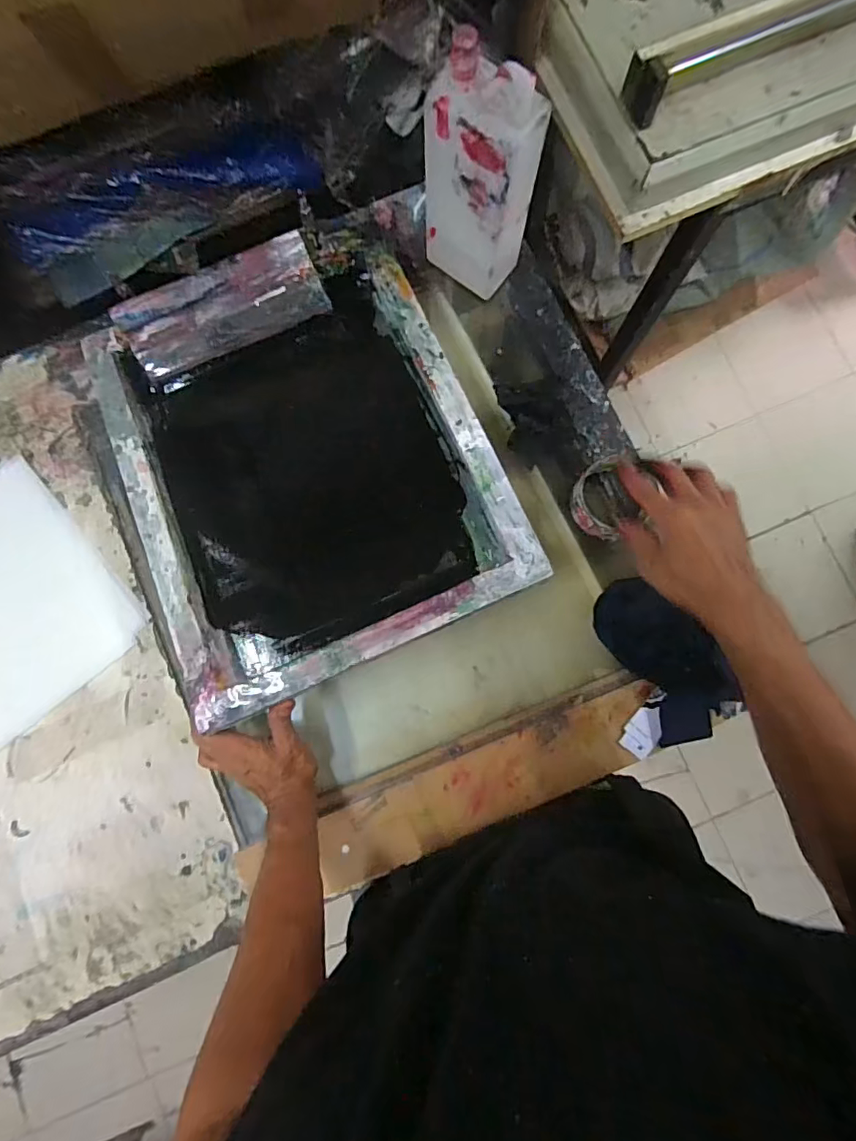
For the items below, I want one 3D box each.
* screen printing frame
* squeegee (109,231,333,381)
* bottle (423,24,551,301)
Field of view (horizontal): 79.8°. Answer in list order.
[{"bbox_3d":[-0.136,-0.107,0.540,0.373,0.064,0.430,-23,76,-3],"label":"screen printing frame"},{"bbox_3d":[-0.224,-0.289,0.566,0.214,0.032,0.079,-23,124,-2],"label":"squeegee"},{"bbox_3d":[0.046,-0.374,0.498,0.102,0.205,0.059,27,84,4],"label":"bottle"}]

